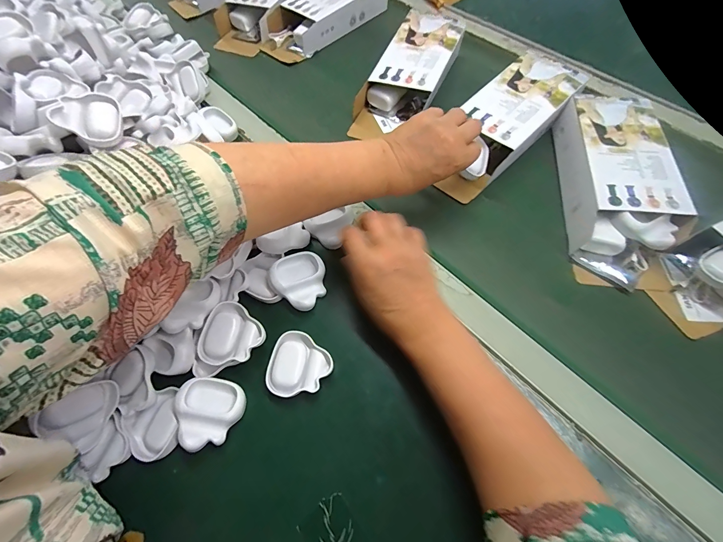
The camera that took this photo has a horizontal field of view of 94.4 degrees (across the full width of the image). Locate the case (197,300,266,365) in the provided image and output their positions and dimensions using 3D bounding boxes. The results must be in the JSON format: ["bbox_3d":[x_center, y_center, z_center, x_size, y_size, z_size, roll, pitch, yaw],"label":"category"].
[{"bbox_3d":[-0.135,0.070,0.346,0.061,0.019,0.061,33,70,16],"label":"case"}]

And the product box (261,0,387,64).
[{"bbox_3d":[-0.070,-0.477,0.616,0.247,0.050,0.111,-42,70,-16],"label":"product box"}]

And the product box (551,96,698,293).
[{"bbox_3d":[0.301,-0.103,0.397,0.107,0.053,0.240,4,65,4],"label":"product box"}]

